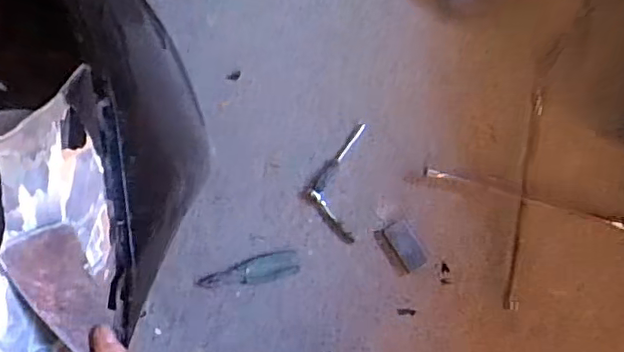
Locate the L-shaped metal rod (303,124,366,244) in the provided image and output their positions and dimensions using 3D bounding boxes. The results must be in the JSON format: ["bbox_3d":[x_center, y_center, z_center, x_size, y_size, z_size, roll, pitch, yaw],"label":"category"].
[{"bbox_3d":[0.046,0.007,1.273,0.114,0.034,0.262,7,78,-6],"label":"L-shaped metal rod"}]

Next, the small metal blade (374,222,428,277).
[{"bbox_3d":[0.197,0.155,1.282,0.079,0.008,0.110,-31,84,-12],"label":"small metal blade"}]

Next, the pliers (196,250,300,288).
[{"bbox_3d":[-0.134,0.200,1.242,0.208,0.010,0.056,-11,81,-3],"label":"pliers"}]

